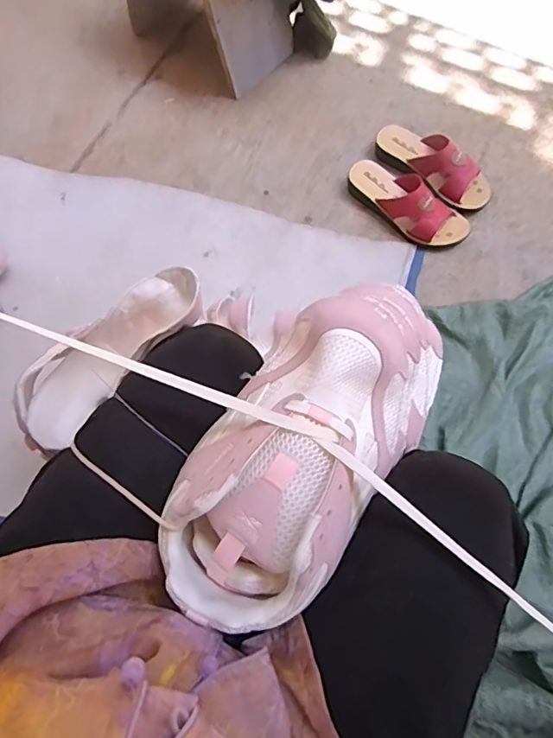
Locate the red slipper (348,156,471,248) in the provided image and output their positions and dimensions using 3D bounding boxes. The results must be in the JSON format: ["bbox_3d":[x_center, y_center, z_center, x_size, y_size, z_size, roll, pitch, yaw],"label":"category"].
[{"bbox_3d":[0.226,-0.294,0.881,0.228,0.085,0.085,43,79,14],"label":"red slipper"}]

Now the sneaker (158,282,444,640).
[{"bbox_3d":[0.029,0.046,0.371,0.126,0.092,0.287,36,80,13],"label":"sneaker"}]

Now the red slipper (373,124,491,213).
[{"bbox_3d":[0.282,-0.370,0.909,0.228,0.086,0.087,42,79,14],"label":"red slipper"}]

